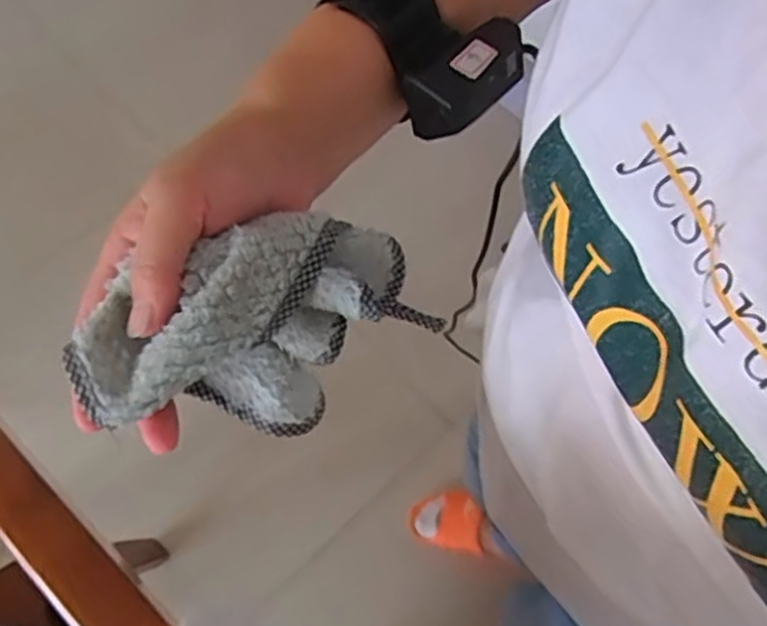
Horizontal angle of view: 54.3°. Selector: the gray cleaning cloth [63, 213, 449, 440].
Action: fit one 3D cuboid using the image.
[{"bbox_3d":[-0.050,0.006,0.322,0.141,0.063,0.071,-22,68,-11],"label":"gray cleaning cloth"}]

